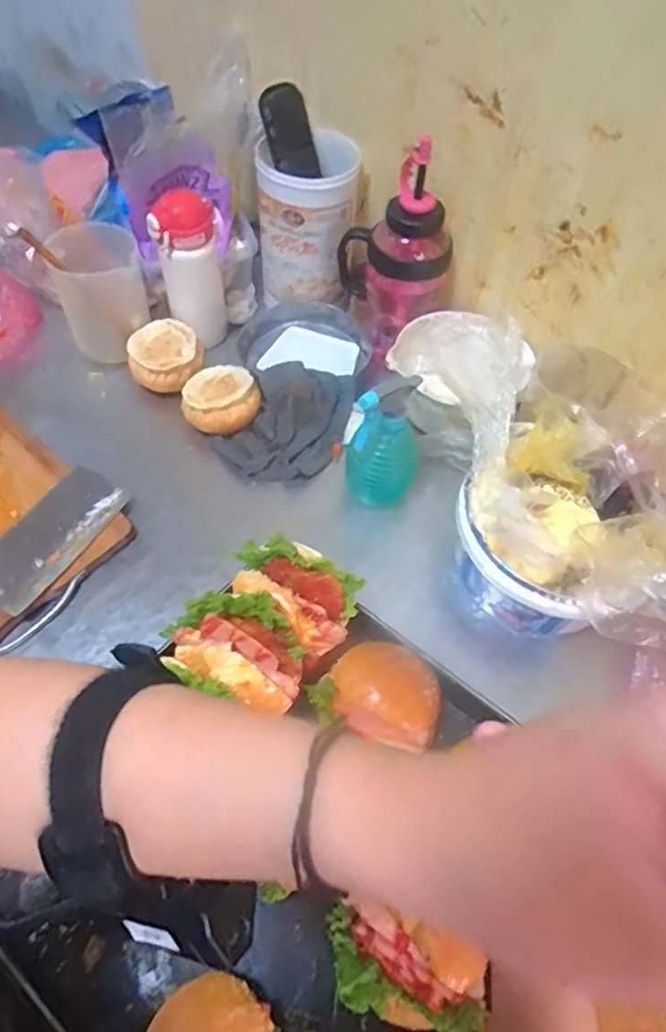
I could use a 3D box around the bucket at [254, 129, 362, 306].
[{"bbox_3d":[-0.034,-0.389,0.809,0.123,0.180,0.123,1,57,-2],"label":"bucket"}]

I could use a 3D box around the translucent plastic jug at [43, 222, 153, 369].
[{"bbox_3d":[-0.302,-0.296,0.797,0.106,0.127,0.130,-18,60,-14],"label":"translucent plastic jug"}]

